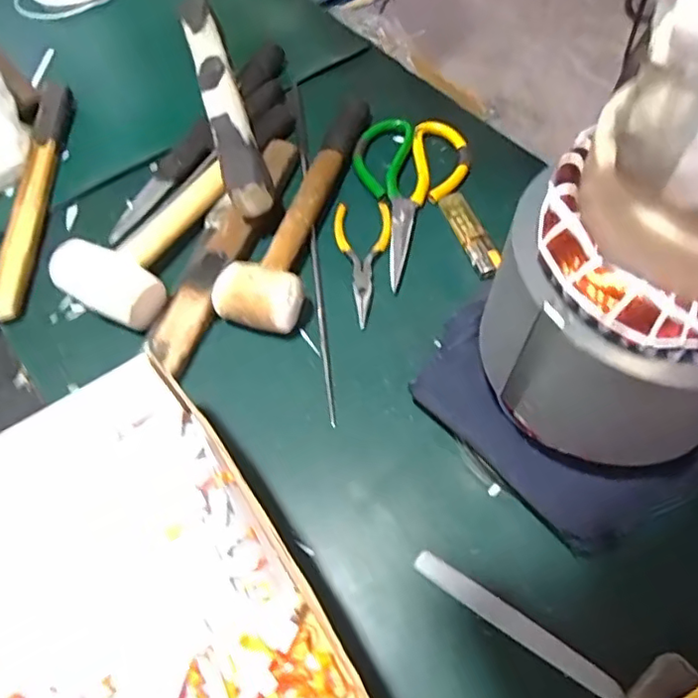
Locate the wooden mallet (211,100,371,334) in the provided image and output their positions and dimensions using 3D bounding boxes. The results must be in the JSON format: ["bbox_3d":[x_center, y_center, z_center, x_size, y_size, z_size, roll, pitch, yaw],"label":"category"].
[{"bbox_3d":[-0.039,-0.128,0.485,0.064,0.043,0.263,11,62,8],"label":"wooden mallet"}]

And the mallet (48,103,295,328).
[{"bbox_3d":[-0.133,-0.132,0.491,0.081,0.042,0.261,23,64,14],"label":"mallet"}]

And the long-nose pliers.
[{"bbox_3d":[0.012,-0.073,0.472,0.046,0.012,0.114,-2,61,2],"label":"long-nose pliers"}]

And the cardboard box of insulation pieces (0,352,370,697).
[{"bbox_3d":[-0.125,0.146,0.319,0.176,0.083,0.256,-32,64,-15],"label":"cardboard box of insulation pieces"}]

